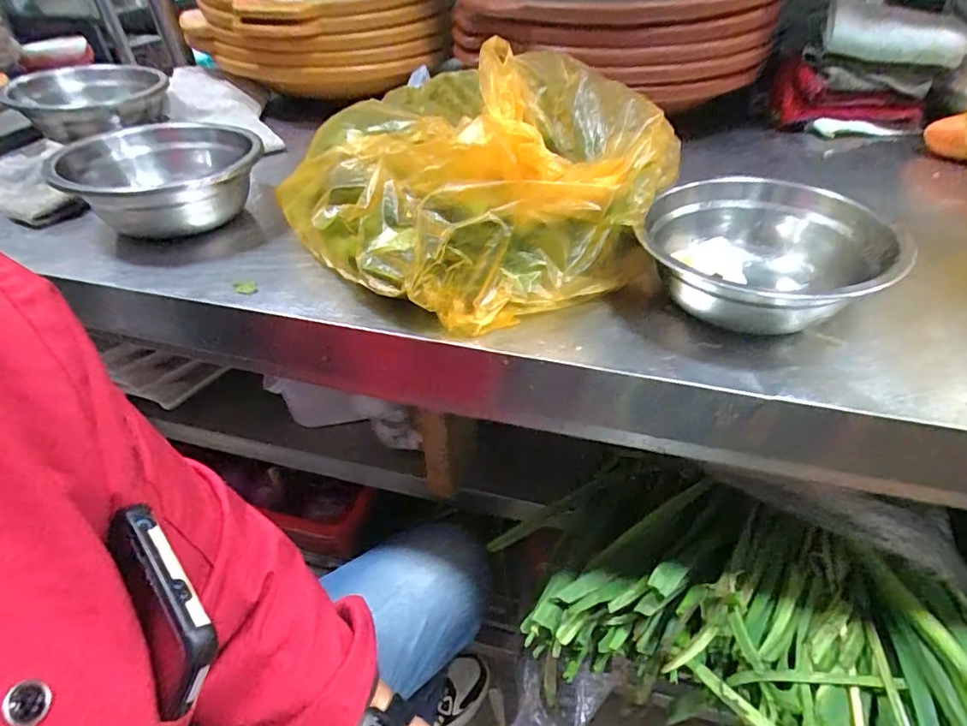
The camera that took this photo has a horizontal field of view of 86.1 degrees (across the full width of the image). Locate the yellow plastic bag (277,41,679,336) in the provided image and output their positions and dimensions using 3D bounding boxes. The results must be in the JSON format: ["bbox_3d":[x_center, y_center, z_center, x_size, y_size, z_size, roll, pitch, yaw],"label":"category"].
[{"bbox_3d":[-0.022,-0.155,0.423,0.303,0.118,0.248,33,53,32],"label":"yellow plastic bag"}]

